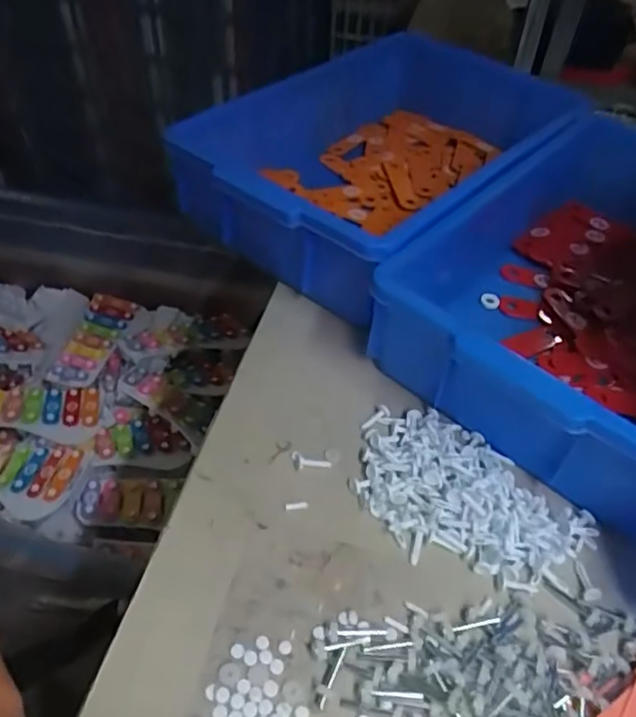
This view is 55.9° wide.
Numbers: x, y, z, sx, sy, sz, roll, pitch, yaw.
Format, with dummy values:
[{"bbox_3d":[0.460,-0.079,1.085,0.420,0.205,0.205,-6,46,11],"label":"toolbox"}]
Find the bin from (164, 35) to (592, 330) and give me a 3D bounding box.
[{"bbox_3d":[0.060,-0.187,0.565,0.233,0.100,0.336,31,54,25],"label":"bin"}]

